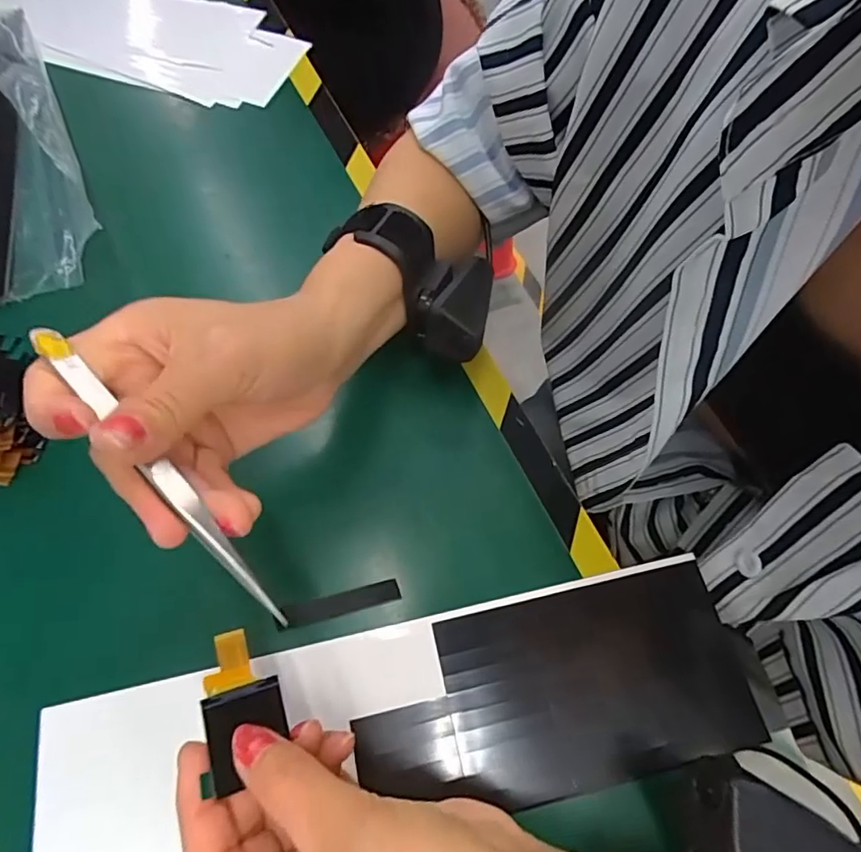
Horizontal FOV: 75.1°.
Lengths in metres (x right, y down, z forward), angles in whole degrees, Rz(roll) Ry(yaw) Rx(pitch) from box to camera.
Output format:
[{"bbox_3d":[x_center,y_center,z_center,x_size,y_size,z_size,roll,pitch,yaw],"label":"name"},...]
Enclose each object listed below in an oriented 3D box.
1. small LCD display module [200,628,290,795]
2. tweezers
[{"bbox_3d":[-0.069,0.100,0.204,0.027,0.004,0.049,-7,61,-25],"label":"small LCD display module"},{"bbox_3d":[-0.091,0.014,0.186,0.009,0.006,0.128,-40,82,-18],"label":"tweezers"}]

